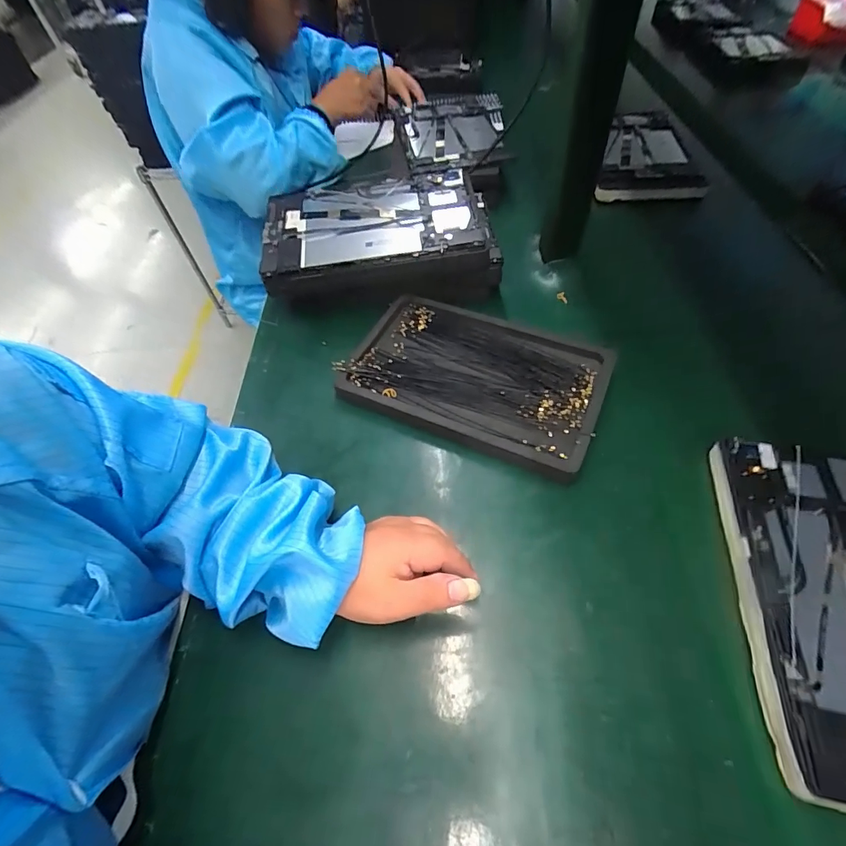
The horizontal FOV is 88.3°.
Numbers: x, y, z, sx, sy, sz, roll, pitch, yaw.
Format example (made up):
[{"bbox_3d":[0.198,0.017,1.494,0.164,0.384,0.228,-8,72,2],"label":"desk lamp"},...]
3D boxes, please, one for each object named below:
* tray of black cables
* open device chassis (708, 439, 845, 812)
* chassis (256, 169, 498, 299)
[{"bbox_3d":[0.051,-0.049,0.442,0.243,0.021,0.156,19,58,18],"label":"tray of black cables"},{"bbox_3d":[0.305,0.125,0.301,0.154,0.019,0.235,6,55,10],"label":"open device chassis"},{"bbox_3d":[-0.051,-0.212,0.526,0.262,0.082,0.159,-8,54,0],"label":"chassis"}]

